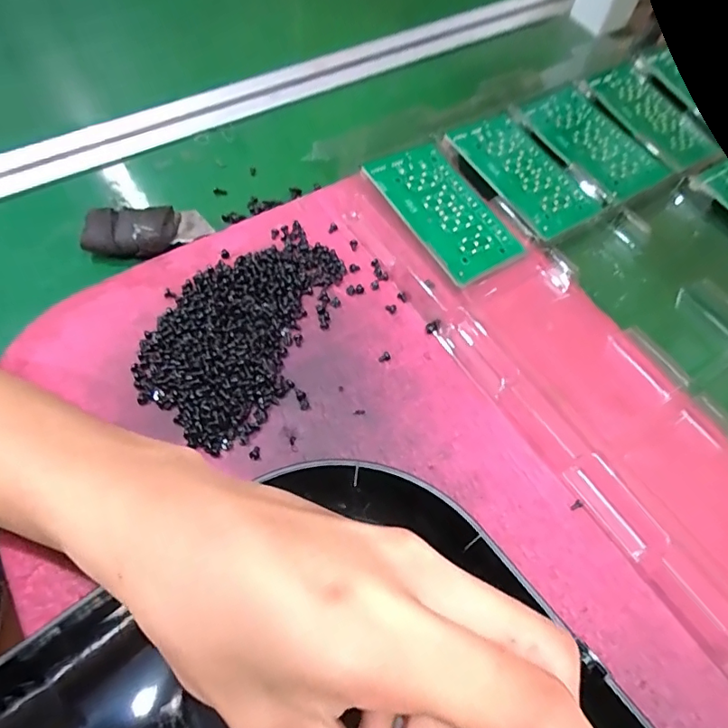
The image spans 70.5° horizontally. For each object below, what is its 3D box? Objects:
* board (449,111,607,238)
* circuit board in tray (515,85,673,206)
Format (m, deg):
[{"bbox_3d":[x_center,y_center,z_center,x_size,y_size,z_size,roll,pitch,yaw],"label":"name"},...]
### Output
[{"bbox_3d":[0.109,-0.130,0.349,0.058,0.007,0.103,-25,65,-17],"label":"board"},{"bbox_3d":[0.167,-0.163,0.384,0.062,0.013,0.106,-30,67,-20],"label":"circuit board in tray"}]

